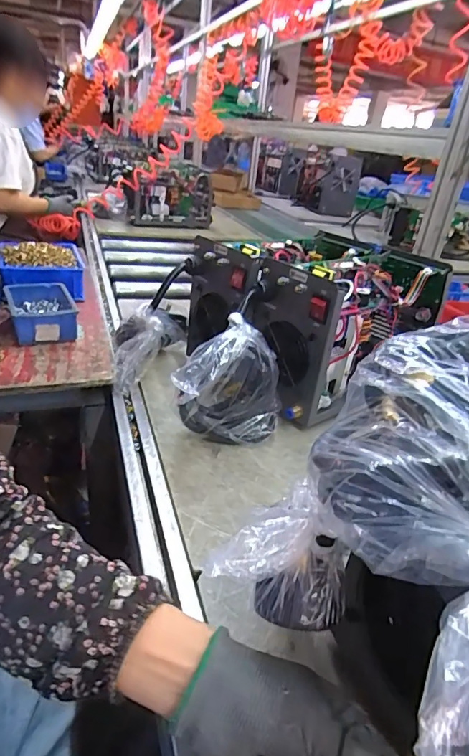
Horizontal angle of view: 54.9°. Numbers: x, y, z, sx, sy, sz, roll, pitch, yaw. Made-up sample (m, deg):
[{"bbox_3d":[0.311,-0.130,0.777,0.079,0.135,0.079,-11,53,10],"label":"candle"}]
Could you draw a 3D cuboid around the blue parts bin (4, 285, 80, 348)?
[{"bbox_3d":[-0.312,-0.105,0.734,0.098,0.051,0.147,-9,31,-24],"label":"blue parts bin"}]

